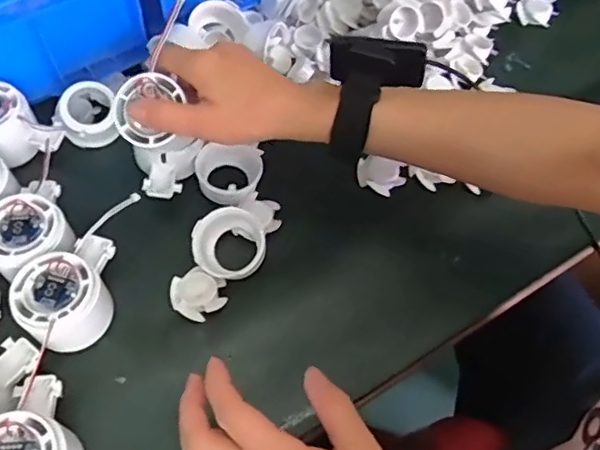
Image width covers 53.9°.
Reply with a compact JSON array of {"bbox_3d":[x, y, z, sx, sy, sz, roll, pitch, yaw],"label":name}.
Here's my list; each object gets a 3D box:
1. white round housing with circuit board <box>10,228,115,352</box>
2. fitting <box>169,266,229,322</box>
[{"bbox_3d":[-0.159,0.047,0.422,0.063,0.044,0.085,31,64,15],"label":"white round housing with circuit board"},{"bbox_3d":[-0.078,0.051,0.440,0.041,0.013,0.034,24,62,11],"label":"fitting"}]

